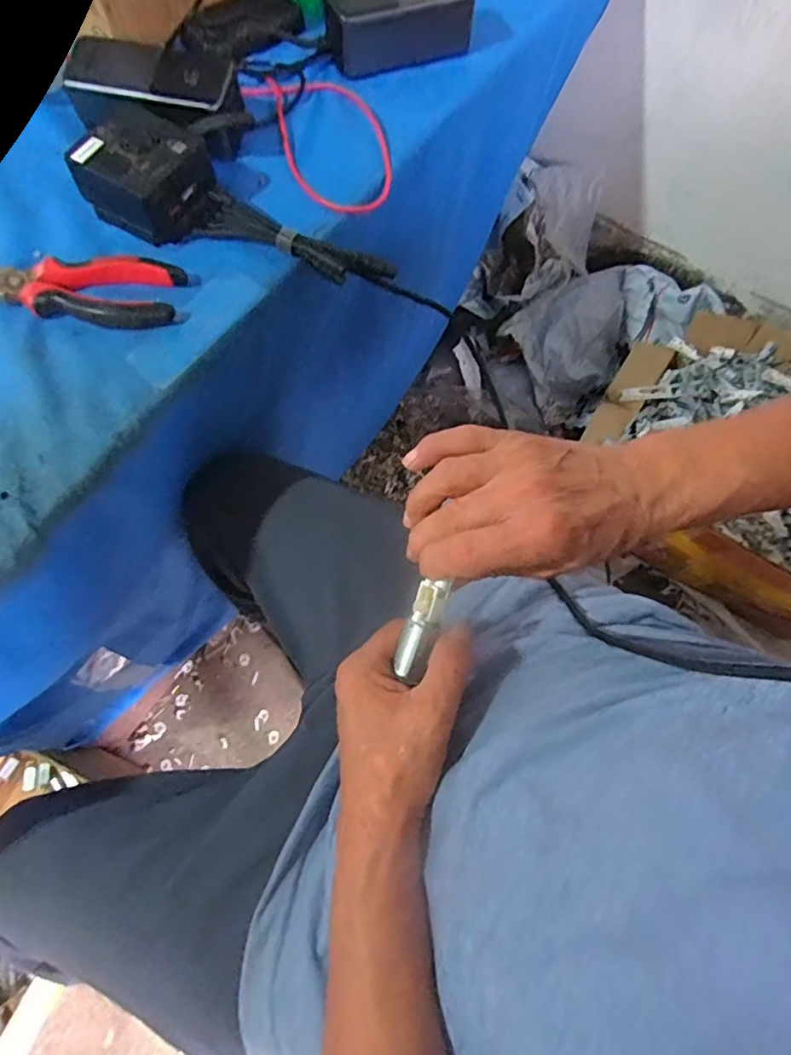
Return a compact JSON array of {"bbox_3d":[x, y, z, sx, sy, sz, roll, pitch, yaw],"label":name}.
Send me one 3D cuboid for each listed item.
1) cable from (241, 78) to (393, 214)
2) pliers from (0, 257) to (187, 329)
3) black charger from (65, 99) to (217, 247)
[{"bbox_3d":[-0.058,-0.337,0.481,0.089,0.017,0.175,-26,72,-11],"label":"cable"},{"bbox_3d":[-0.236,-0.173,0.409,0.153,0.018,0.049,1,69,-2],"label":"pliers"},{"bbox_3d":[-0.190,-0.273,0.433,0.092,0.047,0.080,27,70,8],"label":"black charger"}]

